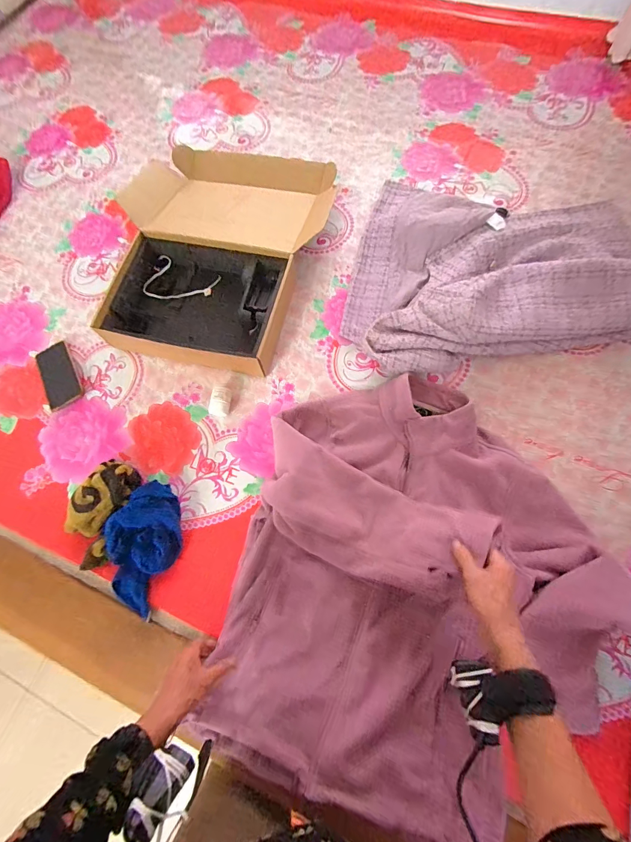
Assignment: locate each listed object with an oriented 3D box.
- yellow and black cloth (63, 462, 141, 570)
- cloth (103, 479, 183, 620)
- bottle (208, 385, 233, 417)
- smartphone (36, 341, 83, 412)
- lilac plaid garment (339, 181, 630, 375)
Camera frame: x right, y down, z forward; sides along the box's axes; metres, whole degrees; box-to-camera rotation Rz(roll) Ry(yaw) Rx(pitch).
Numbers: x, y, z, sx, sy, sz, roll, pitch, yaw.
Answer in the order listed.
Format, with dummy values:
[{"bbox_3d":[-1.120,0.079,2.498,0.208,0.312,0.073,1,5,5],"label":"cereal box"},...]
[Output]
[{"bbox_3d":[-0.398,0.168,0.664,0.102,0.069,0.188,17,75,7],"label":"yellow and black cloth"},{"bbox_3d":[-0.306,0.222,0.640,0.116,0.066,0.216,-12,73,-1],"label":"cloth"},{"bbox_3d":[-0.192,-0.038,0.733,0.038,0.034,0.059,10,73,7],"label":"bottle"},{"bbox_3d":[-0.552,-0.099,0.774,0.070,0.013,0.150,-25,75,-6],"label":"smartphone"},{"bbox_3d":[0.399,-0.291,0.748,0.633,0.105,0.493,13,75,5],"label":"lilac plaid garment"}]

